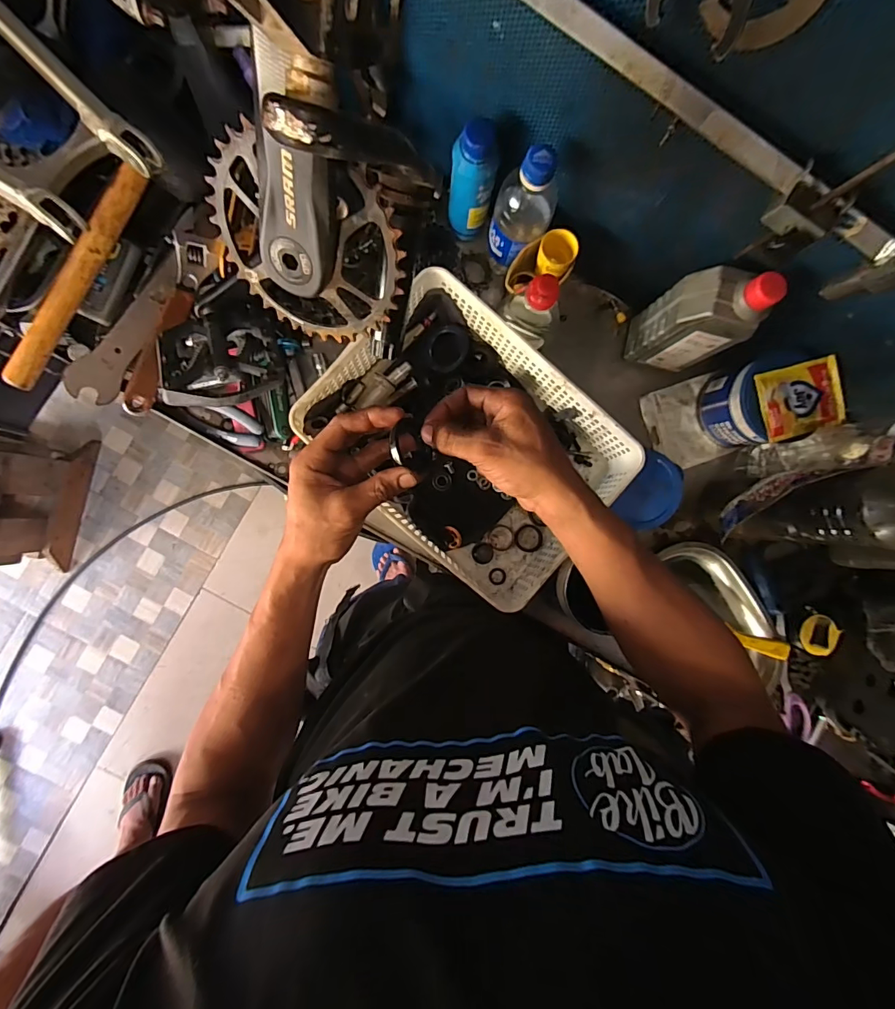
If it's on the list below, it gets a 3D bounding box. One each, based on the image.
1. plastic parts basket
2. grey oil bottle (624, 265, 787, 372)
[{"bbox_3d":[0.023,-0.073,0.530,0.326,0.080,0.250,42,86,-3],"label":"plastic parts basket"},{"bbox_3d":[0.276,-0.204,0.504,0.078,0.184,0.054,12,88,-4],"label":"grey oil bottle"}]

